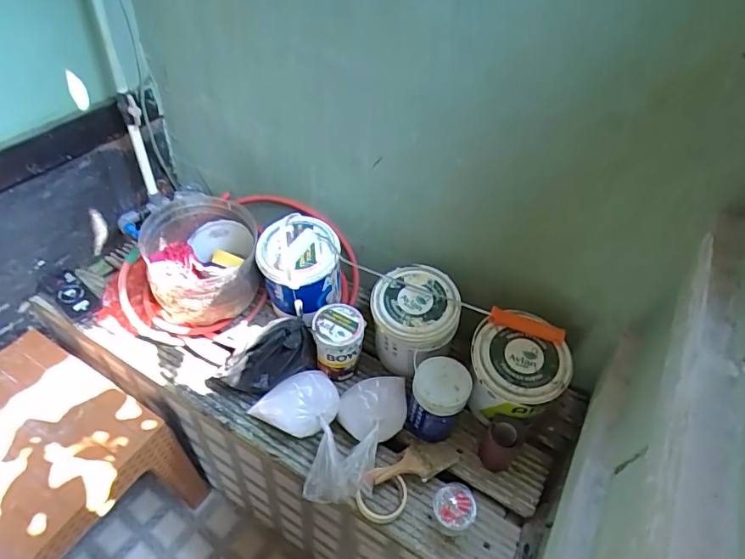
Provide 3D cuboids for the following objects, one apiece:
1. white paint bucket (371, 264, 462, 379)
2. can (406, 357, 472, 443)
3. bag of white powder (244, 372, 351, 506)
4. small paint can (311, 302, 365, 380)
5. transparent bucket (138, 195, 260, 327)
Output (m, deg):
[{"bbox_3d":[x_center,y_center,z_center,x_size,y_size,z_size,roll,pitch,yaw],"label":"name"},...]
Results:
[{"bbox_3d":[0.087,0.099,1.065,0.175,0.204,0.164,4,47,-4],"label":"white paint bucket"},{"bbox_3d":[0.129,0.243,0.990,0.104,0.160,0.113,4,47,-4],"label":"can"},{"bbox_3d":[-0.126,0.310,0.955,0.168,0.100,0.250,-15,51,-20],"label":"bag of white powder"},{"bbox_3d":[-0.076,0.136,1.067,0.104,0.140,0.099,4,47,-4],"label":"small paint can"},{"bbox_3d":[-0.392,-0.047,1.142,0.242,0.200,0.276,-9,49,-15],"label":"transparent bucket"}]

